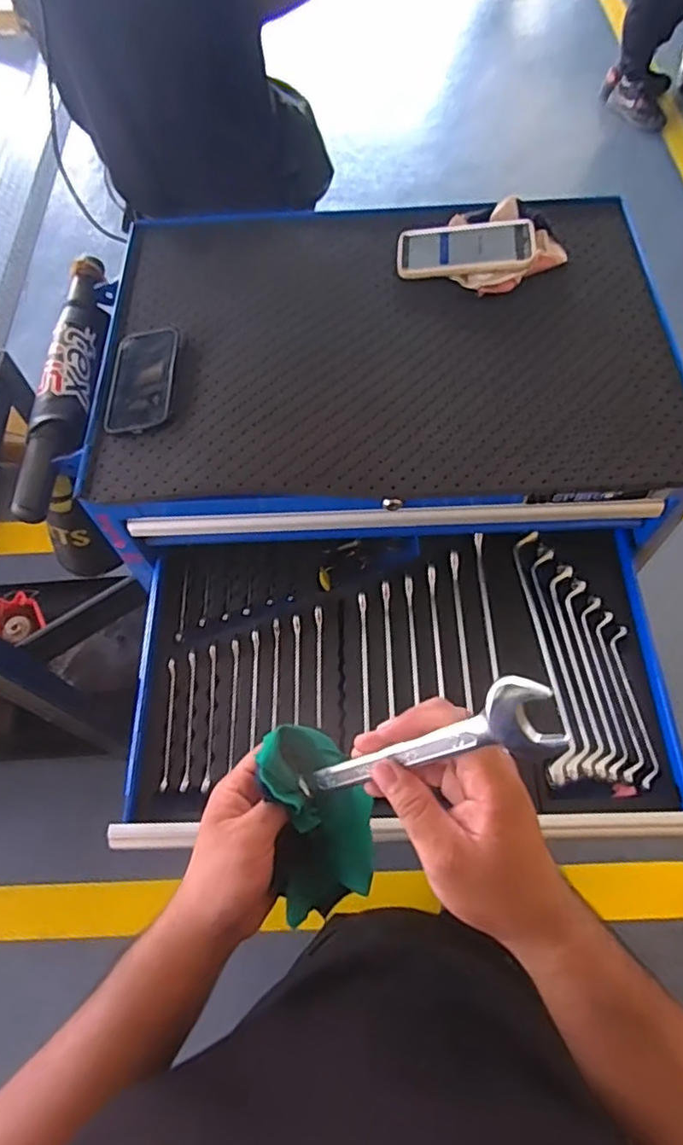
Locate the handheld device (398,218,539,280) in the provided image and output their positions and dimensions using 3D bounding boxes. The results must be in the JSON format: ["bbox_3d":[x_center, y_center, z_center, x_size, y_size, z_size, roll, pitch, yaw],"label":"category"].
[{"bbox_3d":[0.157,-0.419,0.796,0.168,0.013,0.087,0,68,9],"label":"handheld device"}]

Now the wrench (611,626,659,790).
[{"bbox_3d":[0.329,0.147,0.702,0.020,0.008,0.181,-2,63,2],"label":"wrench"}]

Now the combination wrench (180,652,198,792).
[{"bbox_3d":[-0.174,0.167,0.713,0.010,0.004,0.156,-3,63,1],"label":"combination wrench"}]

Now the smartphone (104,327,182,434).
[{"bbox_3d":[-0.228,-0.227,0.722,0.079,0.013,0.159,-3,63,2],"label":"smartphone"}]

